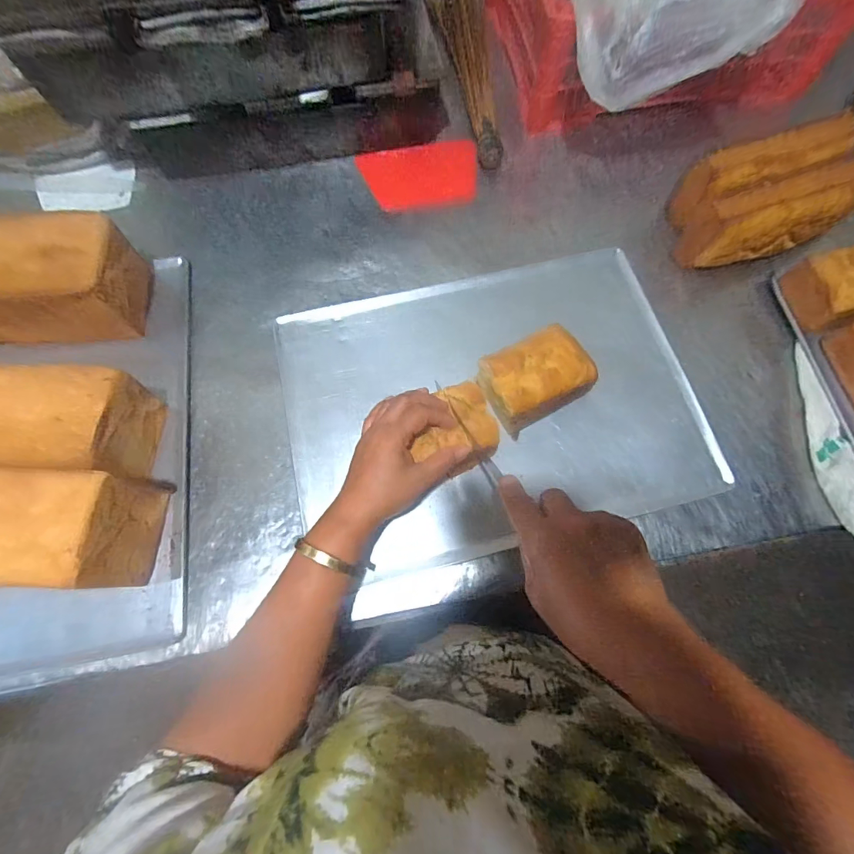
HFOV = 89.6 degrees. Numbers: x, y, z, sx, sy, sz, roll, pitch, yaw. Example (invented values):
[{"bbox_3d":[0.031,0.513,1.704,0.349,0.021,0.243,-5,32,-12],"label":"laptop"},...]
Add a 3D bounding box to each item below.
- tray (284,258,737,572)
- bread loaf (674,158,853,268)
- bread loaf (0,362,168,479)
[{"bbox_3d":[0.072,-0.034,0.492,0.449,0.022,0.319,-12,73,-3],"label":"tray"},{"bbox_3d":[0.430,-0.254,0.533,0.210,0.088,0.064,-15,71,-7],"label":"bread loaf"},{"bbox_3d":[-0.416,-0.007,0.401,0.274,0.089,0.101,3,72,-11],"label":"bread loaf"}]

